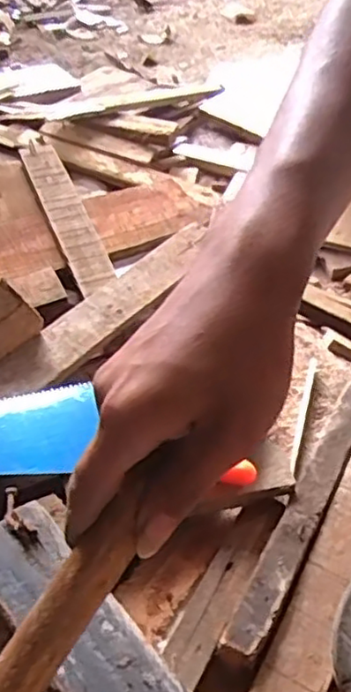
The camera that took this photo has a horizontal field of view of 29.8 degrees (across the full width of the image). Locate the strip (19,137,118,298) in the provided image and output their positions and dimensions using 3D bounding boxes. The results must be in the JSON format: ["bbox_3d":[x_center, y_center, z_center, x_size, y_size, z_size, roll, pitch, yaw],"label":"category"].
[{"bbox_3d":[-0.134,-0.169,0.805,0.049,0.010,0.308,-14,50,-19],"label":"strip"}]

